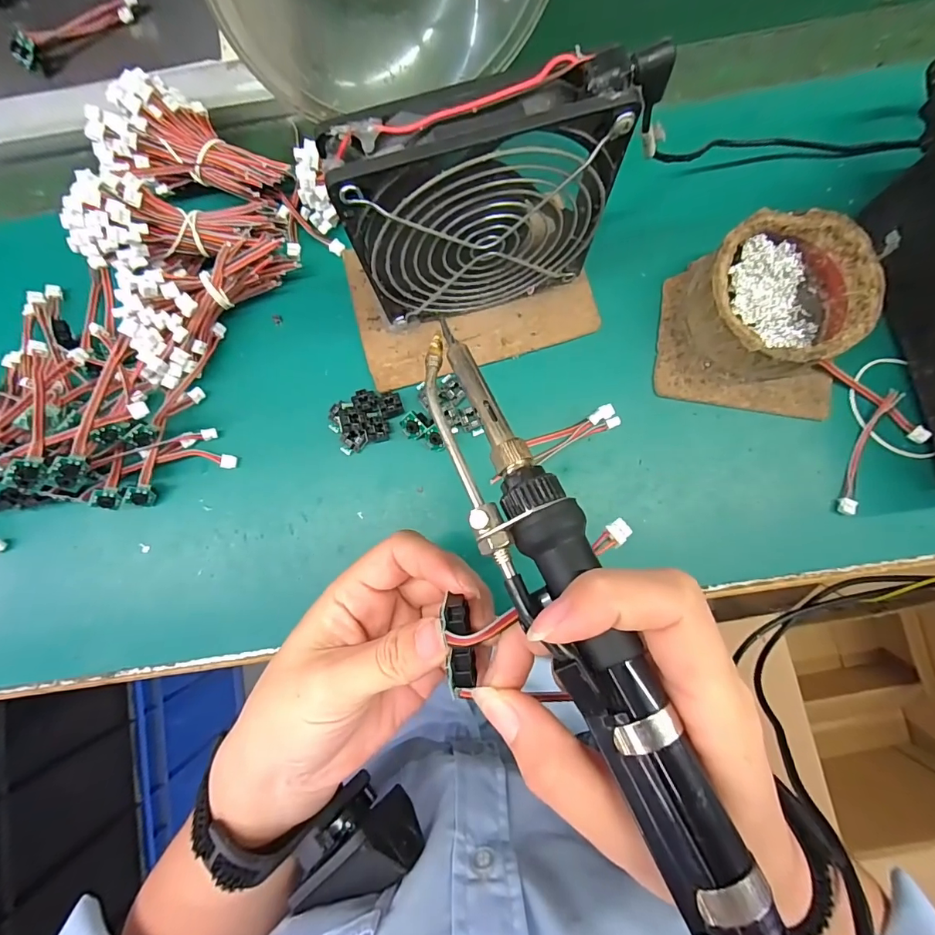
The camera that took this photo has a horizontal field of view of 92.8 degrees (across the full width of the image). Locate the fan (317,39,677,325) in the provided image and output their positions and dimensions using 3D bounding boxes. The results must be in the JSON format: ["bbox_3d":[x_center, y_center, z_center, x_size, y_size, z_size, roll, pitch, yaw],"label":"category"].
[{"bbox_3d":[0.009,-0.118,0.217,0.121,0.129,0.026,-14,83,1],"label":"fan"}]

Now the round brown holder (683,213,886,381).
[{"bbox_3d":[0.172,-0.094,0.251,0.083,0.043,0.082,0,84,2],"label":"round brown holder"}]

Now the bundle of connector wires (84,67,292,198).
[{"bbox_3d":[-0.166,-0.198,0.270,0.108,0.029,0.053,13,84,-10],"label":"bundle of connector wires"}]

